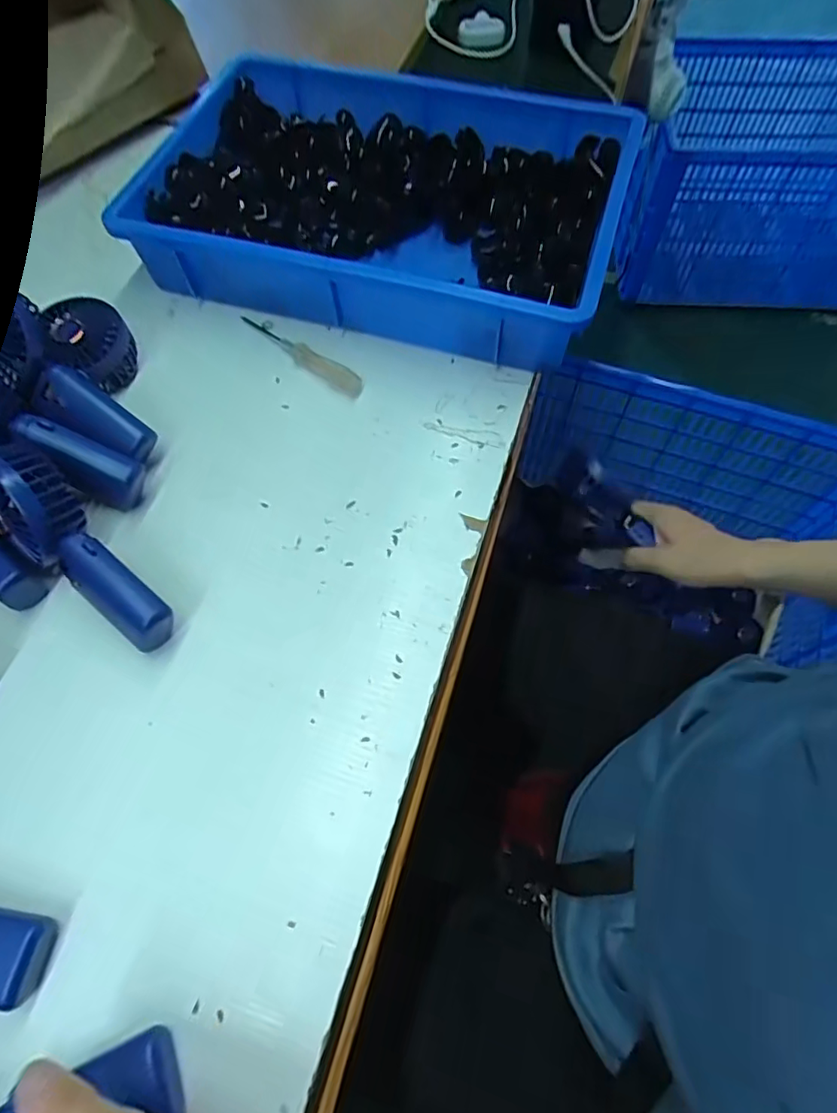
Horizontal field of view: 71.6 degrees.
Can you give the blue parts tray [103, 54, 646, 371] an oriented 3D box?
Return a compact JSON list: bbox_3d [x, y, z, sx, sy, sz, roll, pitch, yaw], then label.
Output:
[{"bbox_3d":[-0.027,-0.334,0.537,0.390,0.081,0.279,16,67,9],"label":"blue parts tray"}]

